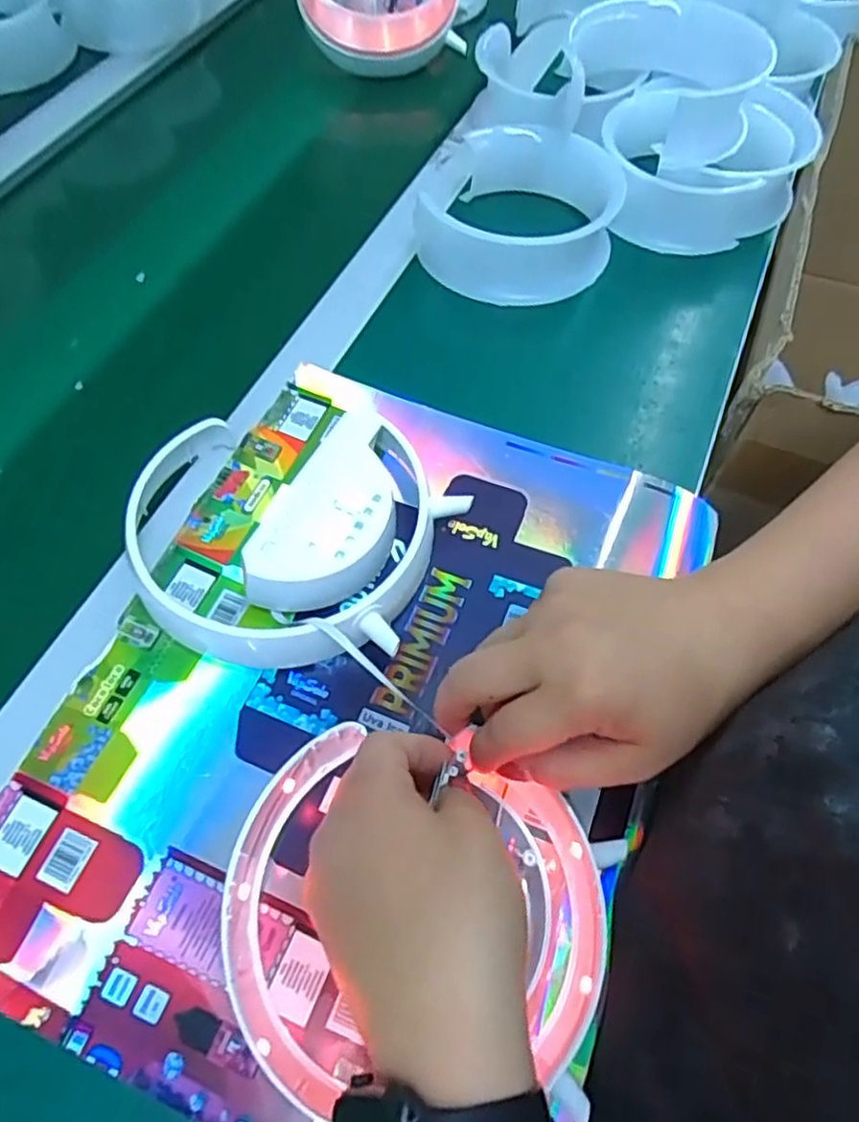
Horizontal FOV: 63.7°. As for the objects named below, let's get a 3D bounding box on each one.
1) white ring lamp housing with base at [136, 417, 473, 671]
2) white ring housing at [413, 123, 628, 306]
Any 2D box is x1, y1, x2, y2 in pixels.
[{"bbox_3d":[-0.080,-0.023,0.380,0.171,0.038,0.155,23,62,9],"label":"white ring lamp housing with base"},{"bbox_3d":[0.069,-0.261,0.520,0.138,0.054,0.144,29,63,12],"label":"white ring housing"}]

